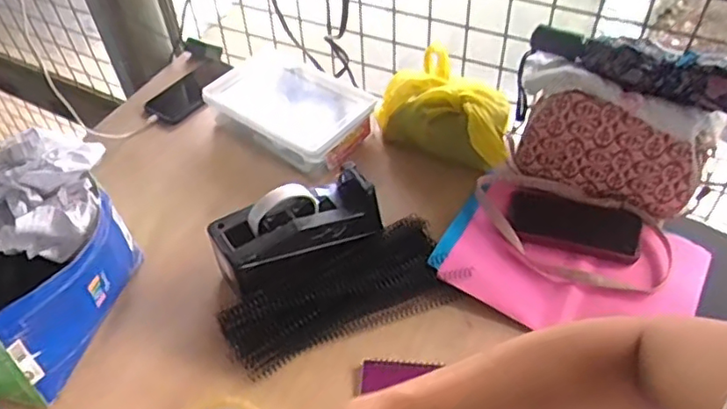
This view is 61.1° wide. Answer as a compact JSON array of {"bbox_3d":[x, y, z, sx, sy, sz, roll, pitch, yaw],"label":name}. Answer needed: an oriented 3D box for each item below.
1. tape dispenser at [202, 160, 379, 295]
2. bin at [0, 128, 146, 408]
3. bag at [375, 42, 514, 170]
[{"bbox_3d":[-0.076,0.028,0.727,0.198,0.093,0.089,-25,52,-19],"label":"tape dispenser"},{"bbox_3d":[-0.378,0.060,0.673,0.206,0.178,0.244,20,52,20],"label":"bin"},{"bbox_3d":[0.125,-0.133,0.876,0.204,0.089,0.115,29,55,26],"label":"bag"}]

